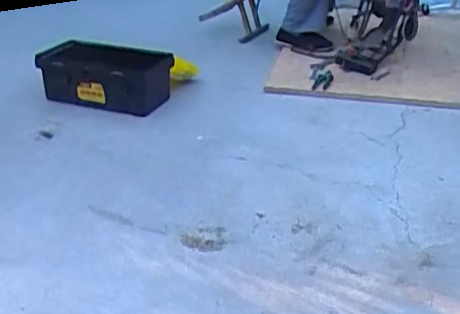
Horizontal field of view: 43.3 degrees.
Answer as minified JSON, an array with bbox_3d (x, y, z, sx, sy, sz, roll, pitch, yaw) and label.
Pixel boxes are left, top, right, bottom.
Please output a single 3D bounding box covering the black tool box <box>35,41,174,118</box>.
[{"bbox_3d":[-0.401,-0.251,1.794,0.409,0.167,0.170,7,25,15],"label":"black tool box"}]

